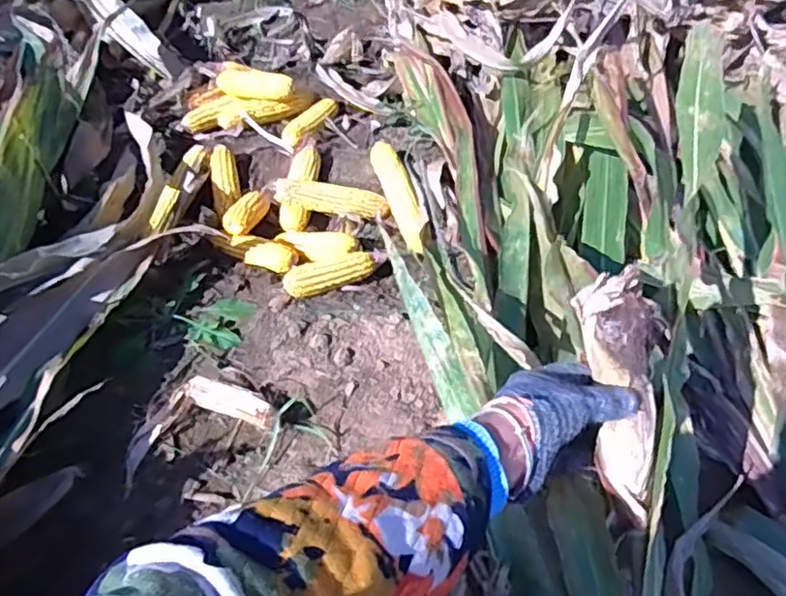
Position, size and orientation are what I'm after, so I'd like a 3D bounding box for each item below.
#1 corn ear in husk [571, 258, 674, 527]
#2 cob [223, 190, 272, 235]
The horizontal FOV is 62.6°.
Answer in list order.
[{"bbox_3d":[0.182,0.071,0.506,0.055,0.053,0.191,1,81,-1],"label":"corn ear in husk"},{"bbox_3d":[-0.253,-0.149,1.127,0.055,0.043,0.106,19,42,12],"label":"cob"}]

